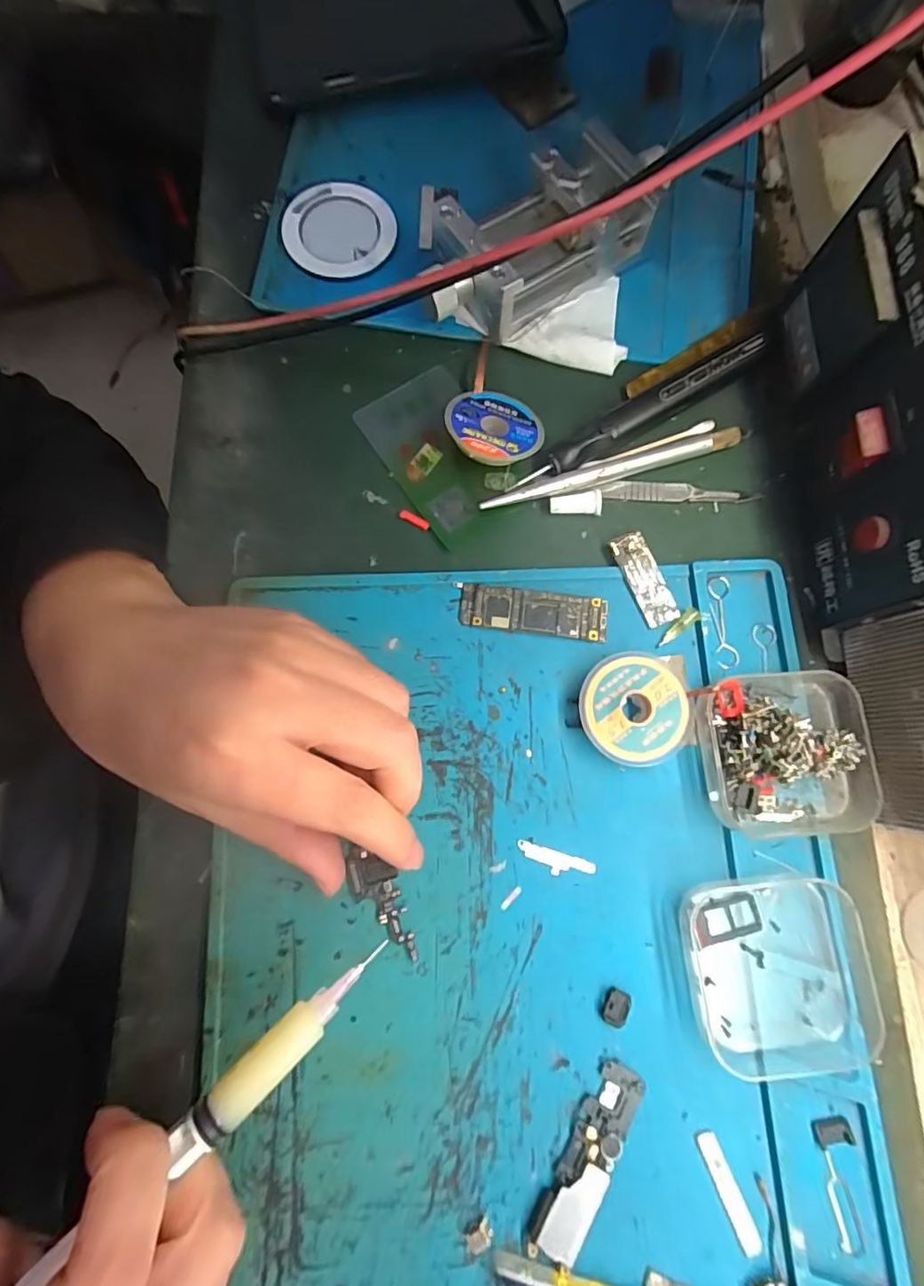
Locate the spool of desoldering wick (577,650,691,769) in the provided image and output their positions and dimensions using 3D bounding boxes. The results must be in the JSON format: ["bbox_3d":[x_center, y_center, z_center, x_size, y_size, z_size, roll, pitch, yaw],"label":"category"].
[{"bbox_3d":[0.071,0.028,0.222,0.043,0.012,0.045,0,77,-1],"label":"spool of desoldering wick"}]

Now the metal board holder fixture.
[{"bbox_3d":[0.037,-0.196,0.255,0.128,0.037,0.066,-30,79,-7],"label":"metal board holder fixture"}]

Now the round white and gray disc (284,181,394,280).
[{"bbox_3d":[-0.063,-0.213,0.274,0.056,0.010,0.056,0,77,-1],"label":"round white and gray disc"}]

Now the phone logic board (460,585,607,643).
[{"bbox_3d":[0.032,-0.013,0.234,0.064,0.004,0.020,6,77,1],"label":"phone logic board"}]

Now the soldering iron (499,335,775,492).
[{"bbox_3d":[0.082,-0.107,0.246,0.135,0.019,0.013,-30,80,-7],"label":"soldering iron"}]

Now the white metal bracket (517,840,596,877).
[{"bbox_3d":[0.037,0.088,0.212,0.032,0.004,0.009,17,78,3],"label":"white metal bracket"}]

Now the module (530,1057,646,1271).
[{"bbox_3d":[0.046,0.186,0.191,0.018,0.004,0.063,28,79,5],"label":"module"}]

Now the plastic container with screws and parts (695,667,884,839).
[{"bbox_3d":[0.131,0.043,0.214,0.062,0.023,0.063,-5,78,-2],"label":"plastic container with screws and parts"}]

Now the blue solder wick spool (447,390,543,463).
[{"bbox_3d":[0.015,-0.099,0.245,0.044,0.009,0.038,11,61,-7],"label":"blue solder wick spool"}]

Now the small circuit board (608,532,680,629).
[{"bbox_3d":[0.082,-0.029,0.238,0.016,0.004,0.044,-22,81,-1],"label":"small circuit board"}]

